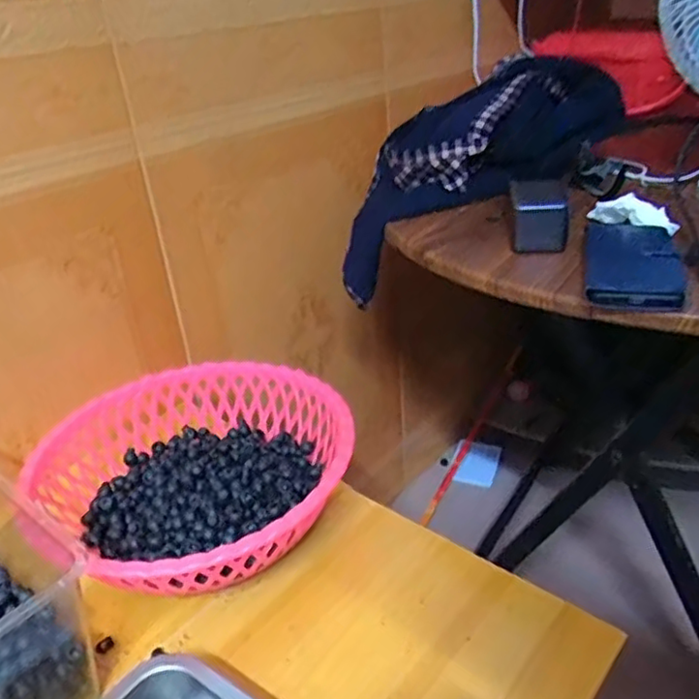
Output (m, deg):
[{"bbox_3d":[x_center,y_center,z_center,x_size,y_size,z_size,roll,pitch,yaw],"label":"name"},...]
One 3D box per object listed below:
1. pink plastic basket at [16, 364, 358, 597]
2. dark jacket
[{"bbox_3d":[-0.139,0.122,0.643,0.285,0.100,0.268,-4,30,2],"label":"pink plastic basket"},{"bbox_3d":[0.159,-0.233,0.819,0.425,0.165,0.153,-35,40,-15],"label":"dark jacket"}]

